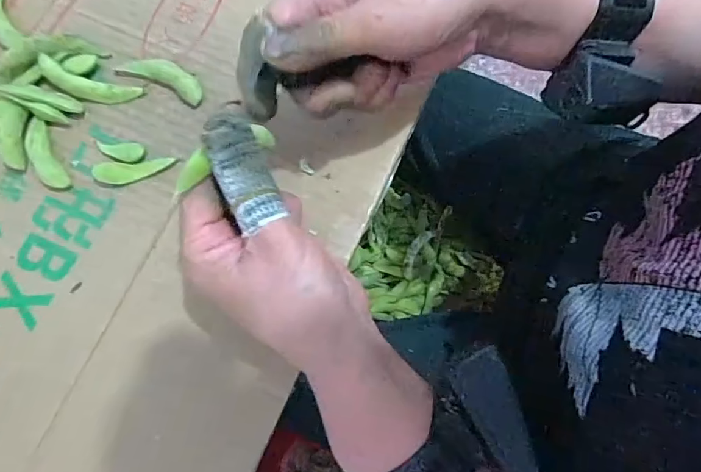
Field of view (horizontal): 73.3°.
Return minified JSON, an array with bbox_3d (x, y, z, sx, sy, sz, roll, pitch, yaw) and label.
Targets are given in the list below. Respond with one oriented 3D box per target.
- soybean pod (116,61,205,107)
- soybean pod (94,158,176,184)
[{"bbox_3d":[-0.127,-0.108,0.318,0.063,0.008,0.021,24,79,7],"label":"soybean pod"},{"bbox_3d":[-0.139,-0.042,0.303,0.050,0.005,0.014,-6,77,0],"label":"soybean pod"}]

